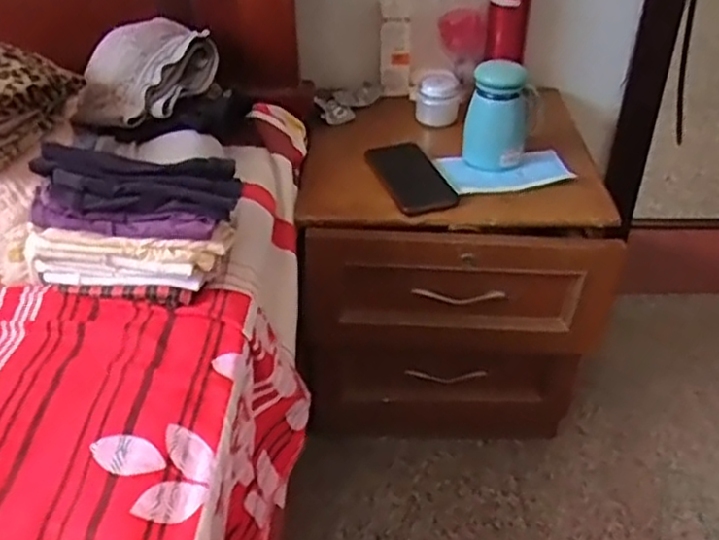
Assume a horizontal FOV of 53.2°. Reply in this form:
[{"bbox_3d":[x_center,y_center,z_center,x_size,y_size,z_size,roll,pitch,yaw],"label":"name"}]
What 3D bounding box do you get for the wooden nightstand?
[{"bbox_3d":[0.115,0.007,1.091,0.382,0.465,0.333,3,41,-1],"label":"wooden nightstand"}]

